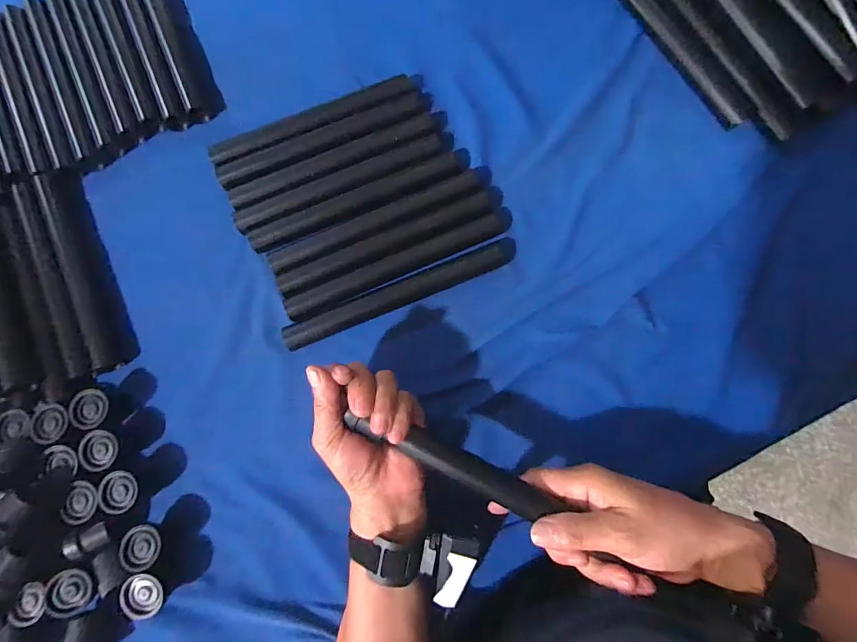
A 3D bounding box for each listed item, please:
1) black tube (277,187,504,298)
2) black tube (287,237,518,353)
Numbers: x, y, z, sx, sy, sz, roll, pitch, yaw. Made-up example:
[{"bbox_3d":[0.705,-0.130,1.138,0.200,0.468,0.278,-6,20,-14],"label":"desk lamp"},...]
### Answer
[{"bbox_3d":[-0.033,-0.078,0.397,0.234,0.021,0.025,-26,81,-1],"label":"black tube"},{"bbox_3d":[-0.028,-0.028,0.391,0.231,0.020,0.026,-23,81,0],"label":"black tube"}]

